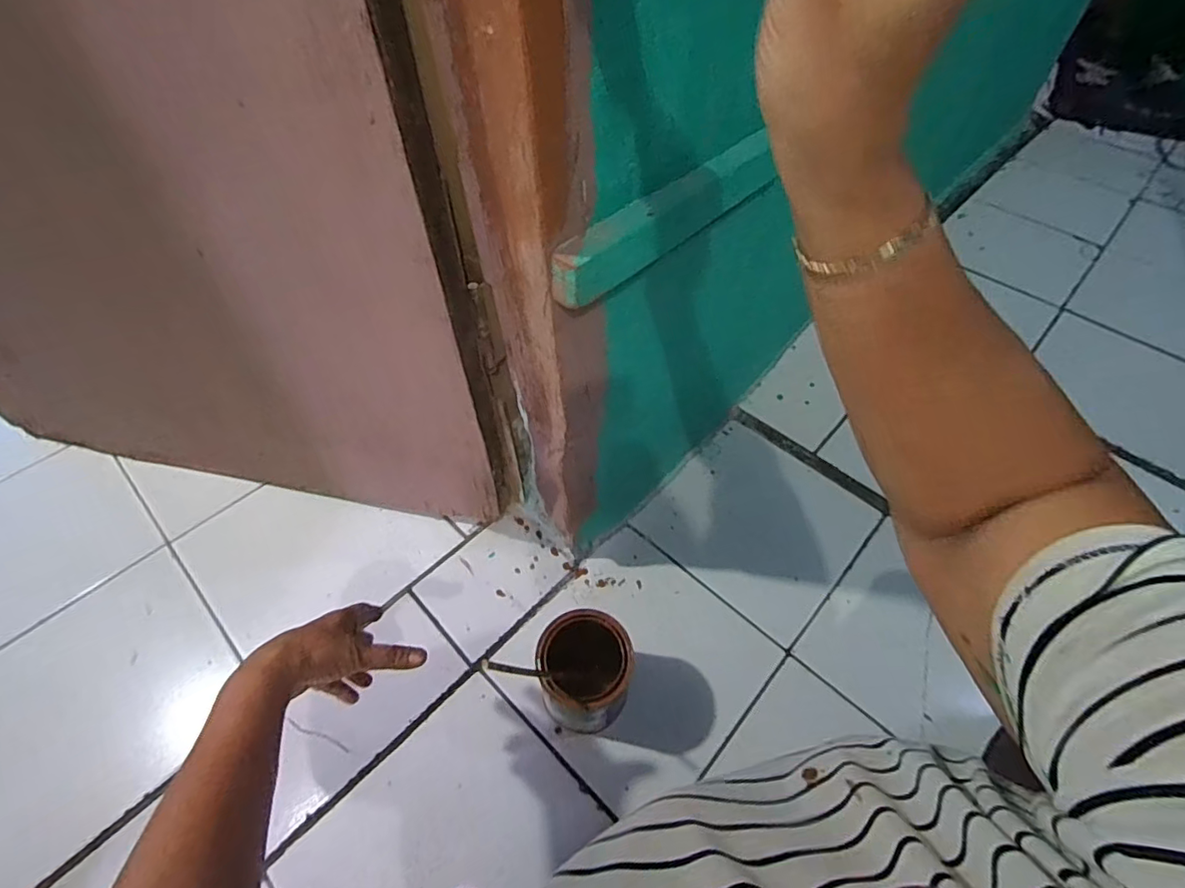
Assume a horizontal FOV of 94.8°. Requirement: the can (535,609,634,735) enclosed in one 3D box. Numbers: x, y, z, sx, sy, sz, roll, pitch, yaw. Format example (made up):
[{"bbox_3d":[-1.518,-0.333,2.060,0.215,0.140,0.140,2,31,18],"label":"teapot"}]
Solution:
[{"bbox_3d":[-0.008,0.280,0.661,0.105,0.135,0.107,0,52,0],"label":"can"}]

